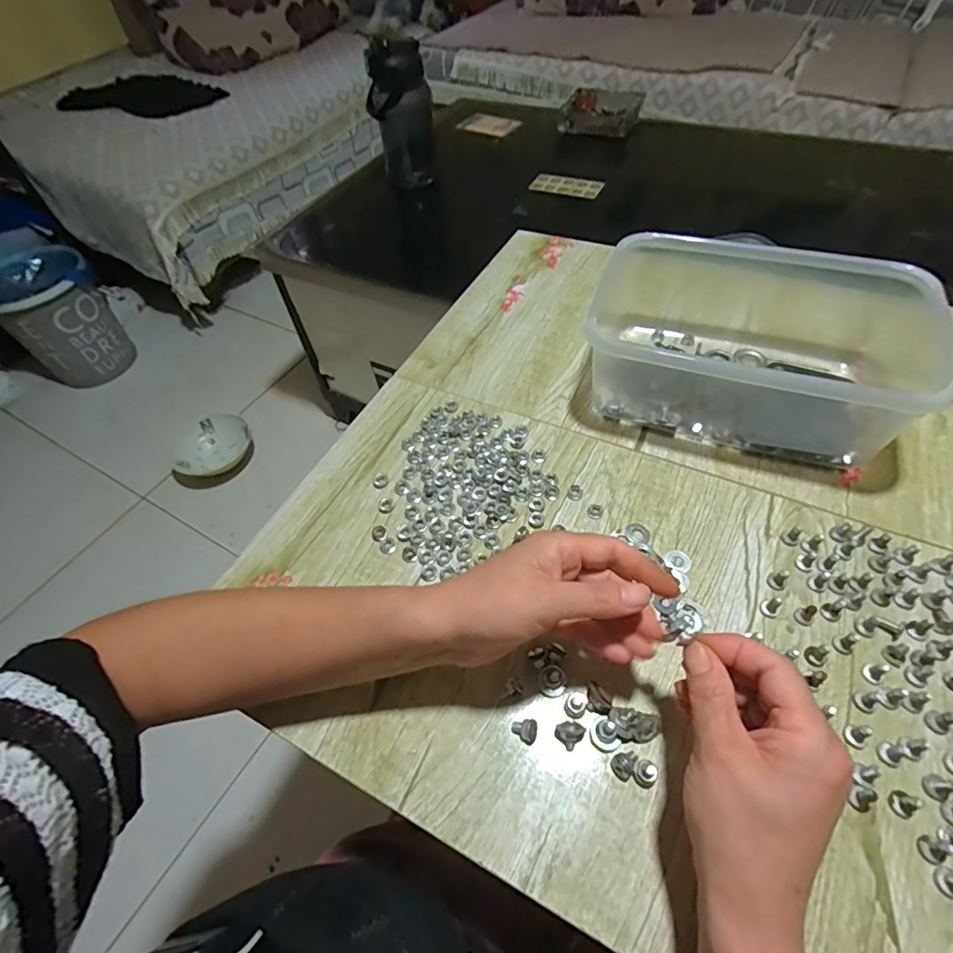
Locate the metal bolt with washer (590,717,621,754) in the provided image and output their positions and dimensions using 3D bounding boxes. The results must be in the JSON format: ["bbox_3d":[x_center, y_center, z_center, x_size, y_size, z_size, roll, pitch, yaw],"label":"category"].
[{"bbox_3d":[0.074,0.148,0.291,0.015,0.009,0.017,-10,54,-3],"label":"metal bolt with washer"}]

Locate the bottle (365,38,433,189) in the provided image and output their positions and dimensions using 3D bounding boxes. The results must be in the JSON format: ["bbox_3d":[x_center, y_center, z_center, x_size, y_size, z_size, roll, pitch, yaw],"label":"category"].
[{"bbox_3d":[-0.131,-0.633,0.907,0.106,0.216,0.075,-9,54,-2],"label":"bottle"}]

